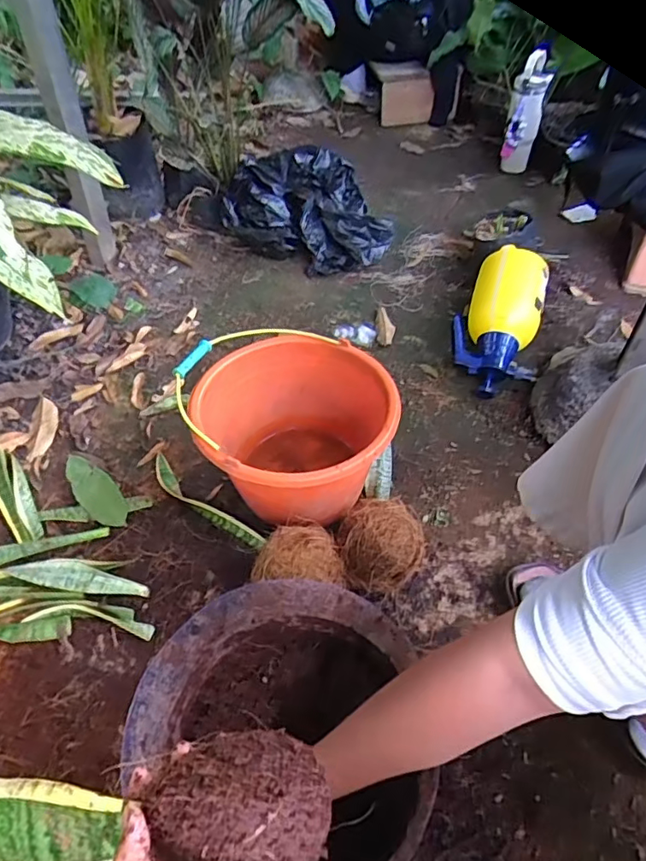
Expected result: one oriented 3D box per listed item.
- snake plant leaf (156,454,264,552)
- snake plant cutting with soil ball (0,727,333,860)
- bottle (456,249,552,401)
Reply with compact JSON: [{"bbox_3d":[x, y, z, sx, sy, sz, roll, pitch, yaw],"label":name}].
[{"bbox_3d":[-0.190,0.112,0.837,0.273,0.038,0.039,35,58,28],"label":"snake plant leaf"},{"bbox_3d":[-0.164,0.219,0.308,0.338,0.056,0.063,-16,46,18],"label":"snake plant cutting with soil ball"},{"bbox_3d":[0.339,-0.208,1.013,0.151,0.158,0.260,17,51,16],"label":"bottle"}]

